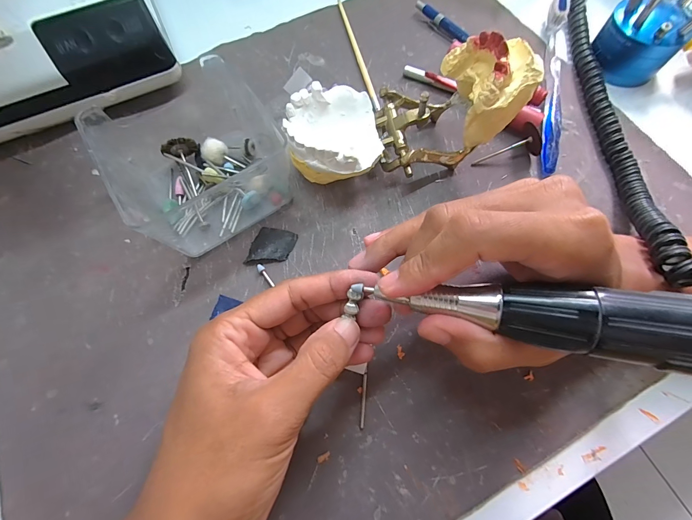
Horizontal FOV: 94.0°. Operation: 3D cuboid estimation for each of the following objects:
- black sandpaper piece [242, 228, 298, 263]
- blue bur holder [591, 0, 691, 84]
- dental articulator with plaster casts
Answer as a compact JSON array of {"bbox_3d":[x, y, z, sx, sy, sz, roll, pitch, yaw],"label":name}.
[{"bbox_3d":[-0.051,-0.010,0.222,0.029,0.006,0.027,12,71,5],"label":"black sandpaper piece"},{"bbox_3d":[0.241,-0.187,0.250,0.058,0.067,0.058,39,75,13],"label":"blue bur holder"},{"bbox_3d":[0.034,-0.096,0.216,0.145,0.077,0.069,-18,71,-6],"label":"dental articulator with plaster casts"}]

